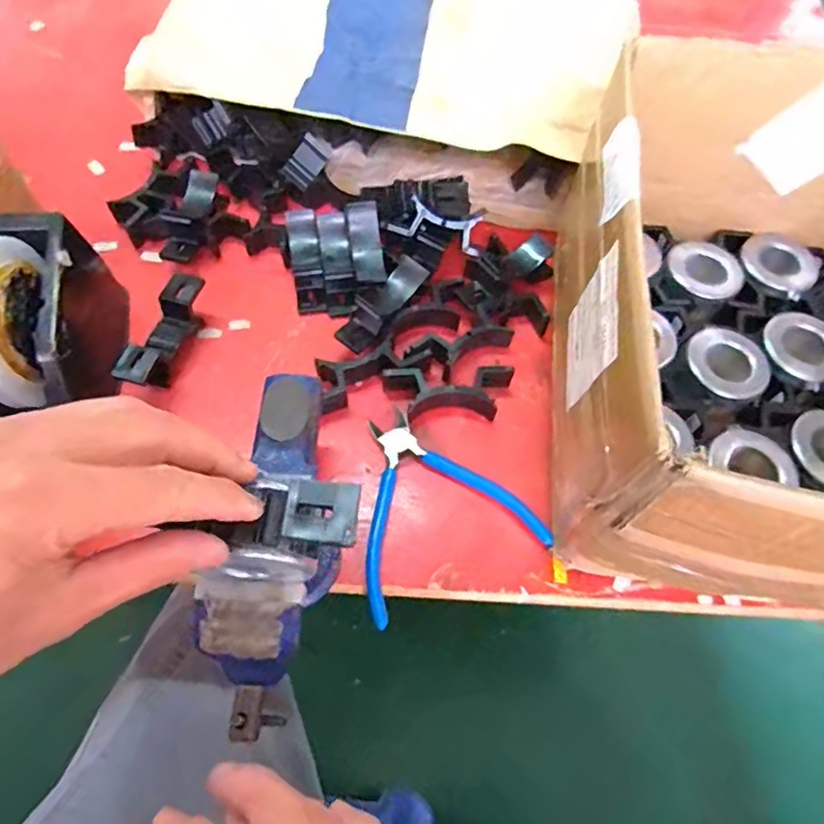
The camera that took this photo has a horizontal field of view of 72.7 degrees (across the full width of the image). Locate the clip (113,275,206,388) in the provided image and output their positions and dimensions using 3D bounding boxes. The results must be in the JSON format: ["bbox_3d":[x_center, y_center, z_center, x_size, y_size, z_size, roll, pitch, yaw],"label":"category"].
[{"bbox_3d":[-0.193,-0.060,0.437,0.024,0.033,0.102,16,63,5],"label":"clip"}]

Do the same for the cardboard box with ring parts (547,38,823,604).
[{"bbox_3d":[0.270,-0.046,0.368,0.313,0.188,0.329,10,63,2],"label":"cardboard box with ring parts"}]

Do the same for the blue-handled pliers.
[{"bbox_3d":[0.011,0.060,0.397,0.130,0.012,0.132,-21,66,-13],"label":"blue-handled pliers"}]

